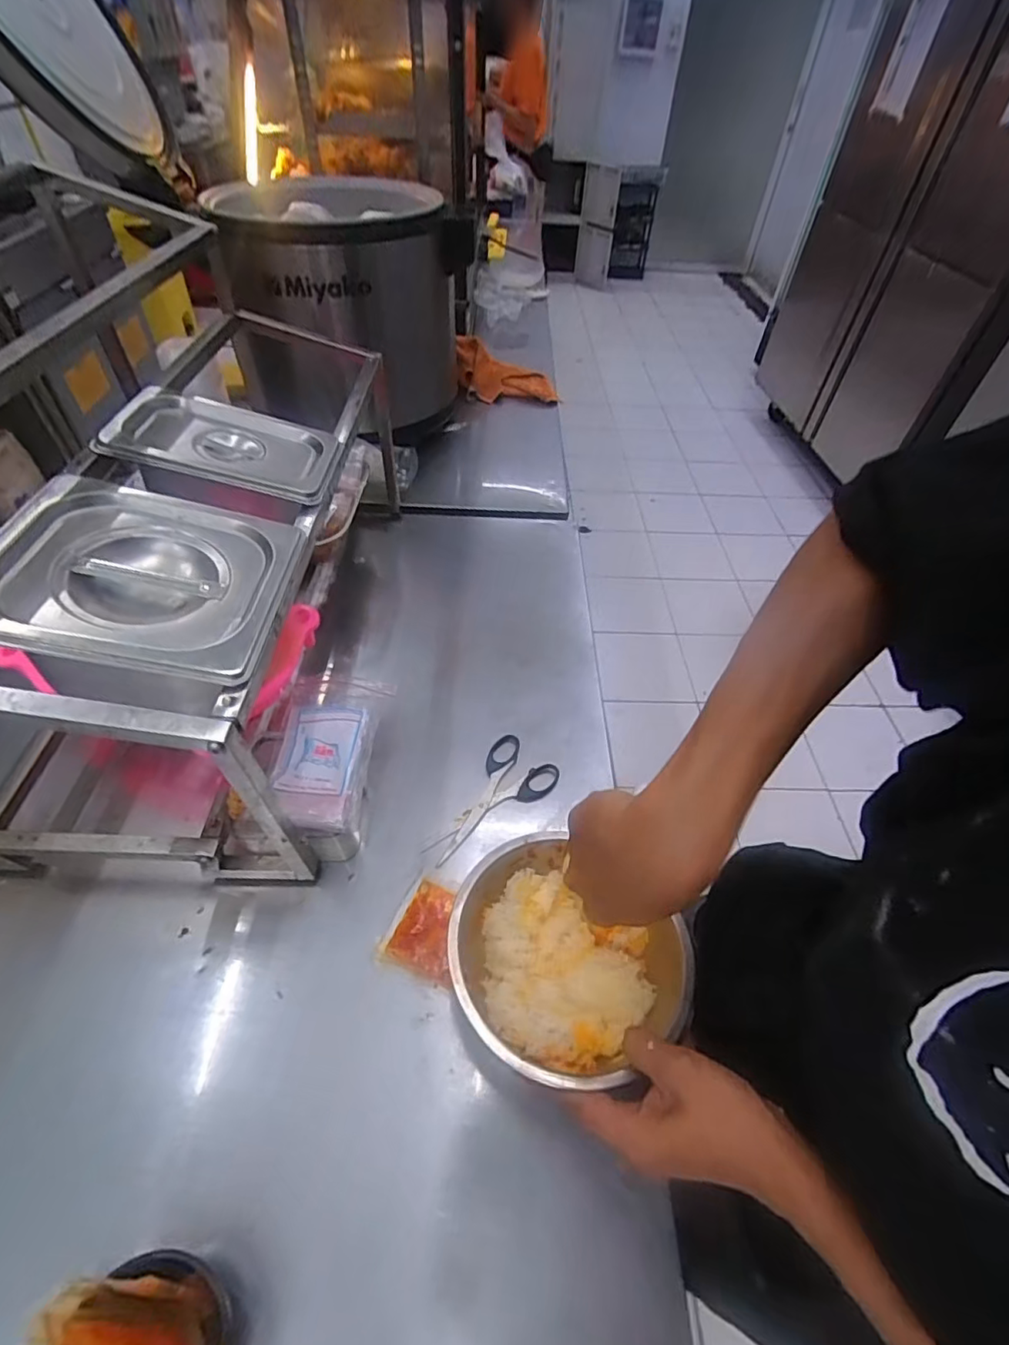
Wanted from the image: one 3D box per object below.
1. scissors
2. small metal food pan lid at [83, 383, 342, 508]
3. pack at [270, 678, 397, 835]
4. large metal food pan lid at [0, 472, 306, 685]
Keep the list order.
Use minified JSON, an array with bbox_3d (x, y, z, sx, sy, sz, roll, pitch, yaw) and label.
[{"bbox_3d":[-0.017,0.128,0.554,0.076,0.010,0.148,35,56,24],"label":"scissors"},{"bbox_3d":[-0.242,-0.203,0.493,0.170,0.015,0.110,12,47,-11],"label":"small metal food pan lid"},{"bbox_3d":[-0.160,0.064,0.501,0.090,0.020,0.154,5,49,1],"label":"pack"},{"bbox_3d":[-0.250,-0.062,0.389,0.179,0.036,0.162,11,47,-12],"label":"large metal food pan lid"}]

